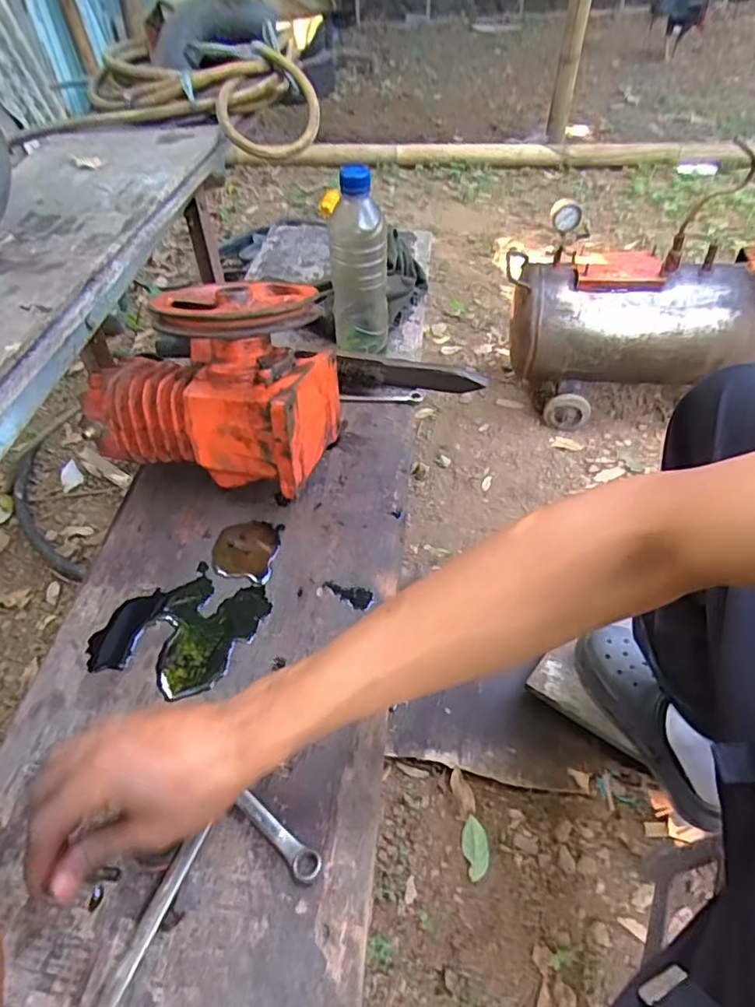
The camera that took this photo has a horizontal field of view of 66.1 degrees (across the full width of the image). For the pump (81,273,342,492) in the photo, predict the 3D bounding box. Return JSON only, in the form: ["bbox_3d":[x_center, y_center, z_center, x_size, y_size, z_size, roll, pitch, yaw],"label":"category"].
[{"bbox_3d":[-0.156,-0.117,0.577,0.219,0.196,0.151,15,49,14],"label":"pump"}]

